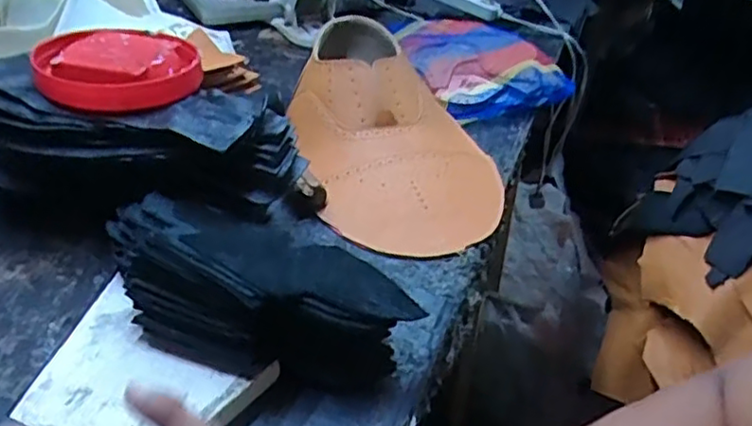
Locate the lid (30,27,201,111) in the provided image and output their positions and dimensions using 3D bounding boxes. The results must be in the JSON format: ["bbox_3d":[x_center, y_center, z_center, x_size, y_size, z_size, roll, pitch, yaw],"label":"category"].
[{"bbox_3d":[-0.193,-0.112,0.499,0.112,0.028,0.093,-1,35,-5],"label":"lid"}]

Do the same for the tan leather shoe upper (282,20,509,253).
[{"bbox_3d":[0.020,-0.084,0.610,0.175,0.100,0.261,-6,36,-13],"label":"tan leather shoe upper"}]

